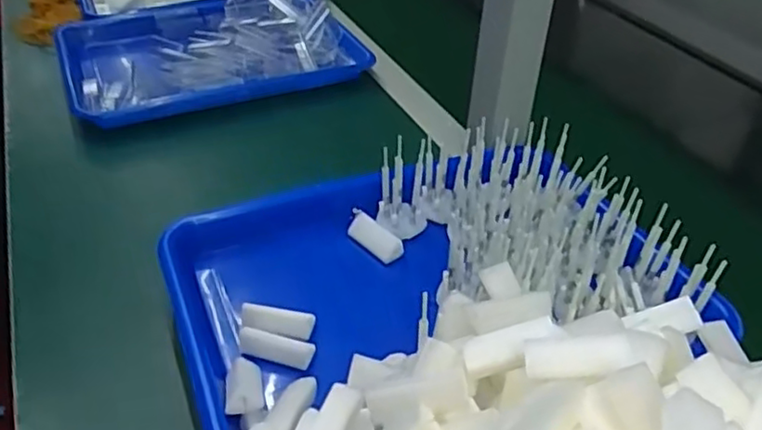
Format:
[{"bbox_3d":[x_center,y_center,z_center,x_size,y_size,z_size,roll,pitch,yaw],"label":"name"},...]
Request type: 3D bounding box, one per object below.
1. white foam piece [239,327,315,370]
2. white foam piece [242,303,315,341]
[{"bbox_3d":[-0.065,0.082,0.405,0.046,0.011,0.015,9,39,9],"label":"white foam piece"},{"bbox_3d":[-0.067,0.068,0.420,0.046,0.012,0.017,9,61,1],"label":"white foam piece"}]

